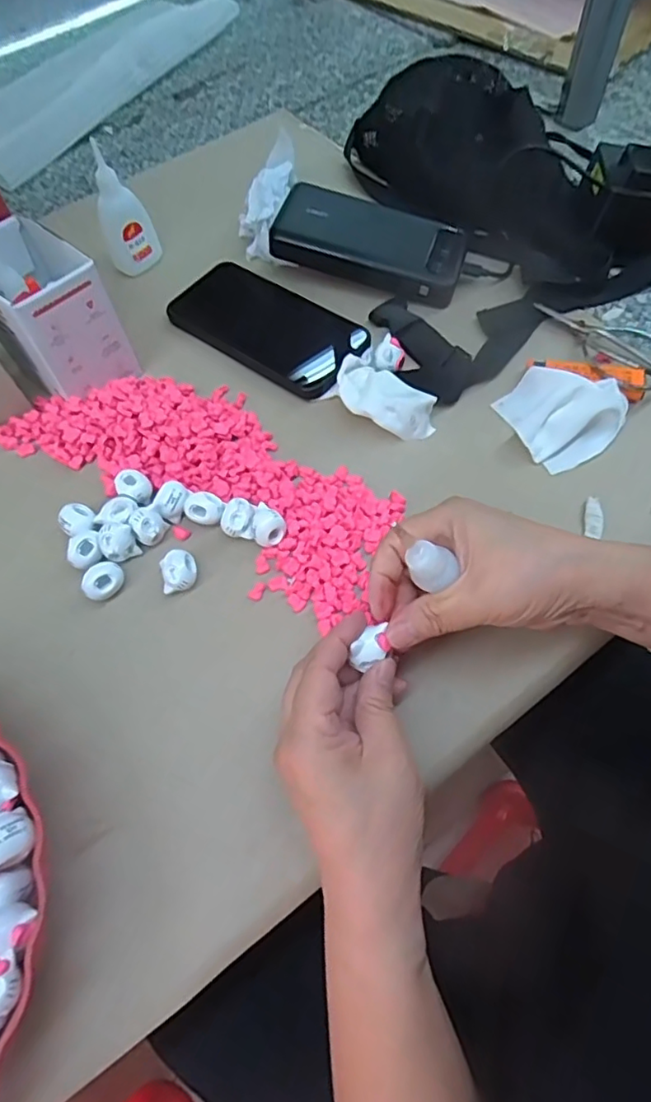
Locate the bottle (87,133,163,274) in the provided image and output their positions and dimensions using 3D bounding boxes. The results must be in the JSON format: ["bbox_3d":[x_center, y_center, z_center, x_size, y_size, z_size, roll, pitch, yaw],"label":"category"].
[{"bbox_3d":[-0.171,-0.283,0.484,0.044,0.091,0.025,-24,62,-10],"label":"bottle"}]

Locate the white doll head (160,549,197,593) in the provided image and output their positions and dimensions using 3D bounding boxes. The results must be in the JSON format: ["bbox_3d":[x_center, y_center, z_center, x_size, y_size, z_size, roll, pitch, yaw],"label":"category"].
[{"bbox_3d":[-0.092,0.013,0.363,0.021,0.015,0.024,-13,61,-4],"label":"white doll head"}]

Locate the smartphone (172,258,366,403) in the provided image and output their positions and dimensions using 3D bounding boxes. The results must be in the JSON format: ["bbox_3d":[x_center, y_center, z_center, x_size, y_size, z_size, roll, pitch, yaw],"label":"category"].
[{"bbox_3d":[-0.044,-0.183,0.457,0.164,0.015,0.083,34,68,20],"label":"smartphone"}]

